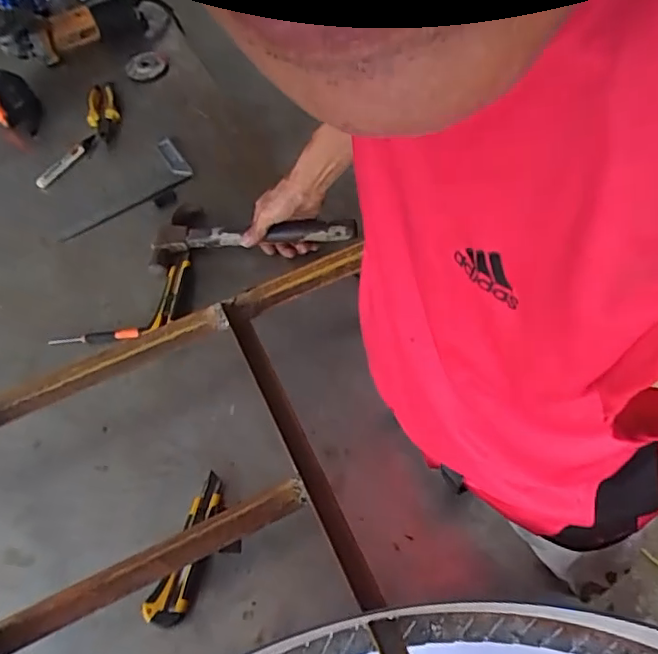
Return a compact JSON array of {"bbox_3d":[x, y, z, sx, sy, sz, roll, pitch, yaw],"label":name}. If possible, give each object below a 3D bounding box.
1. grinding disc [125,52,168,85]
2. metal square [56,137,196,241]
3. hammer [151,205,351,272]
[{"bbox_3d":[-0.341,-0.487,1.056,0.075,0.013,0.085,-32,63,-14],"label":"grinding disc"},{"bbox_3d":[-0.337,-0.224,0.903,0.230,0.014,0.094,-32,63,-14],"label":"metal square"},{"bbox_3d":[-0.107,-0.134,0.797,0.286,0.032,0.120,0,59,14],"label":"hammer"}]

